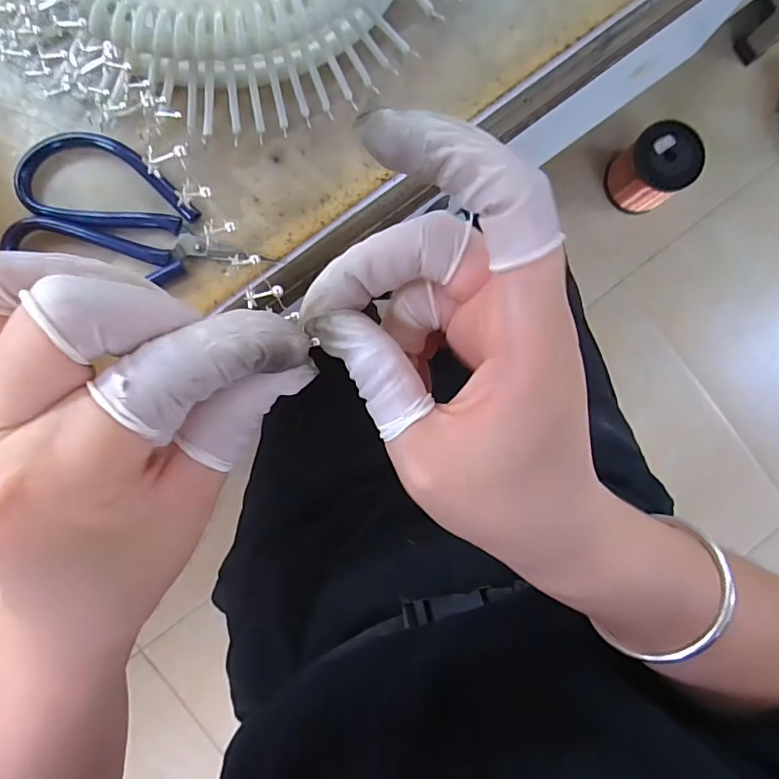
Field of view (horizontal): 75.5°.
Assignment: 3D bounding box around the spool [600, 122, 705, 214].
[{"bbox_3d":[0.532,-0.446,1.010,0.134,0.125,0.131,0,90,-2],"label":"spool"}]

